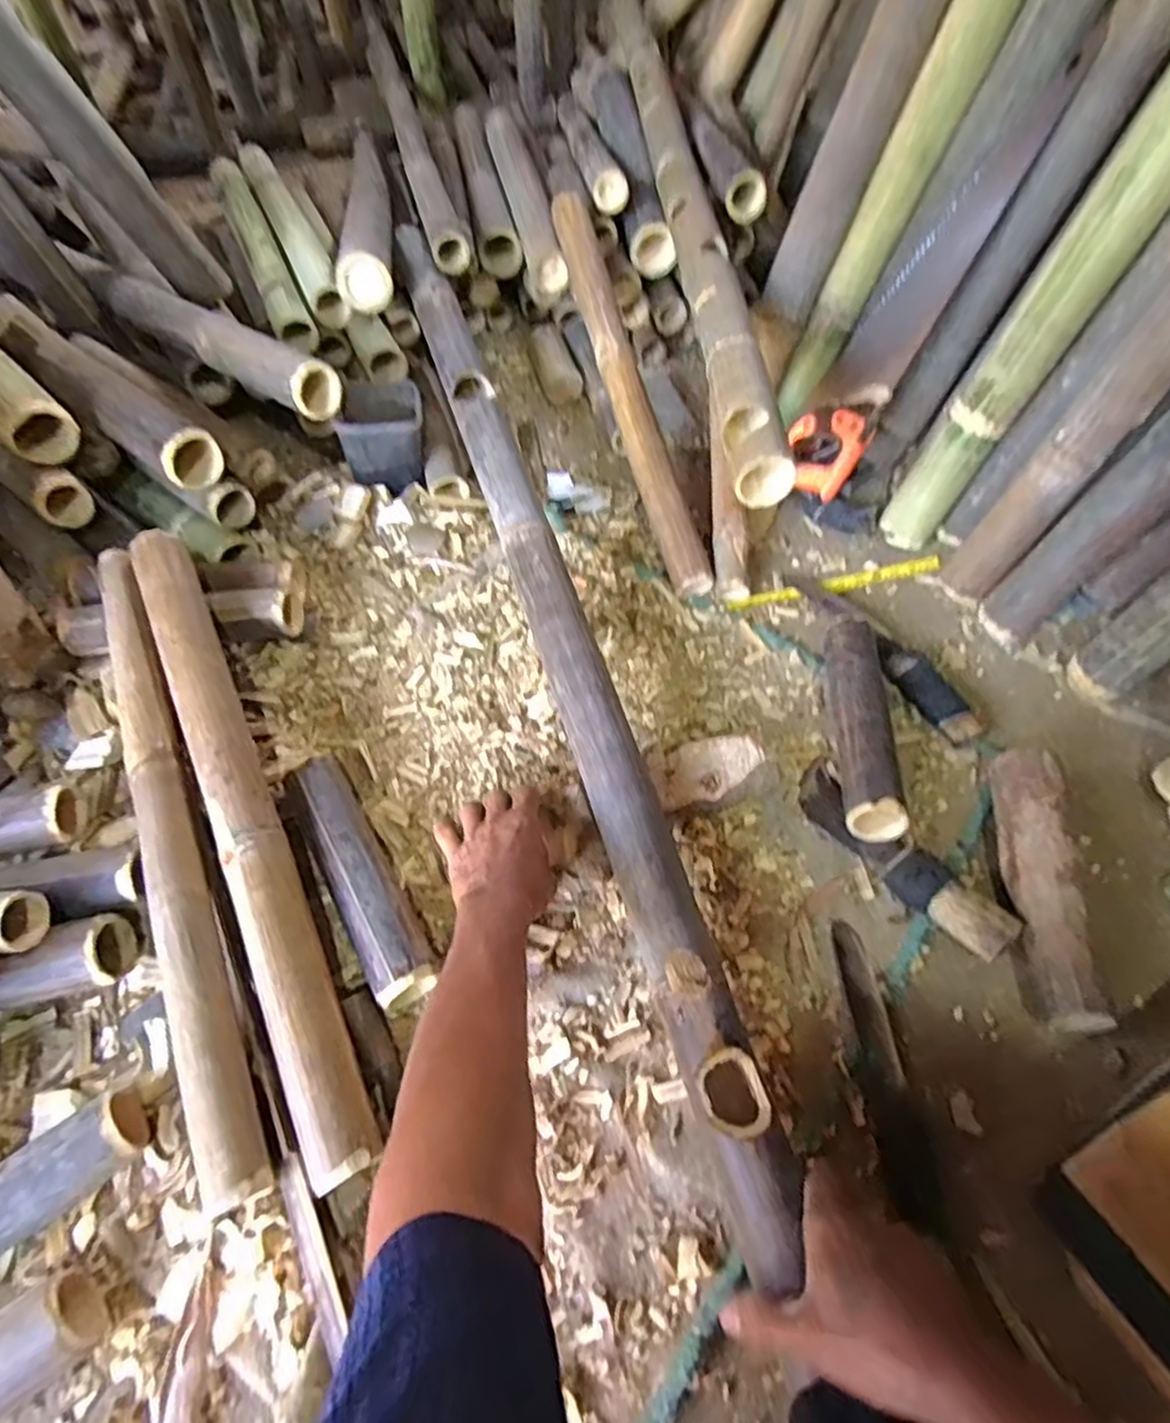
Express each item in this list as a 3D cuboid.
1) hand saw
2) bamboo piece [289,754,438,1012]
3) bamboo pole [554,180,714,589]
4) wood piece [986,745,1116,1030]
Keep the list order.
[{"bbox_3d":[0.397,-0.510,0.885,0.046,0.496,0.143,13,30,-26],"label":"hand saw"},{"bbox_3d":[-0.208,0.151,0.667,0.057,0.053,0.256,-26,60,-18],"label":"bamboo piece"},{"bbox_3d":[0.052,-0.453,0.978,0.053,0.053,0.648,-13,75,-10],"label":"bamboo pole"},{"bbox_3d":[0.415,0.153,0.653,0.045,0.060,0.255,8,55,4],"label":"wood piece"}]

